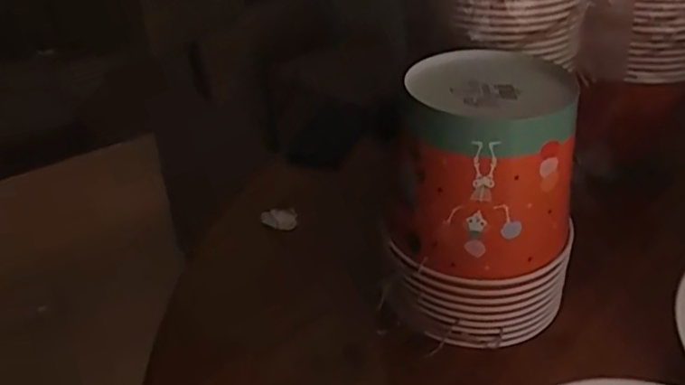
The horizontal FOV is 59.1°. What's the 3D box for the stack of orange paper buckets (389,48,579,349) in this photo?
[{"bbox_3d":[0.117,0.012,0.496,0.138,0.212,0.122,7,34,17],"label":"stack of orange paper buckets"}]

